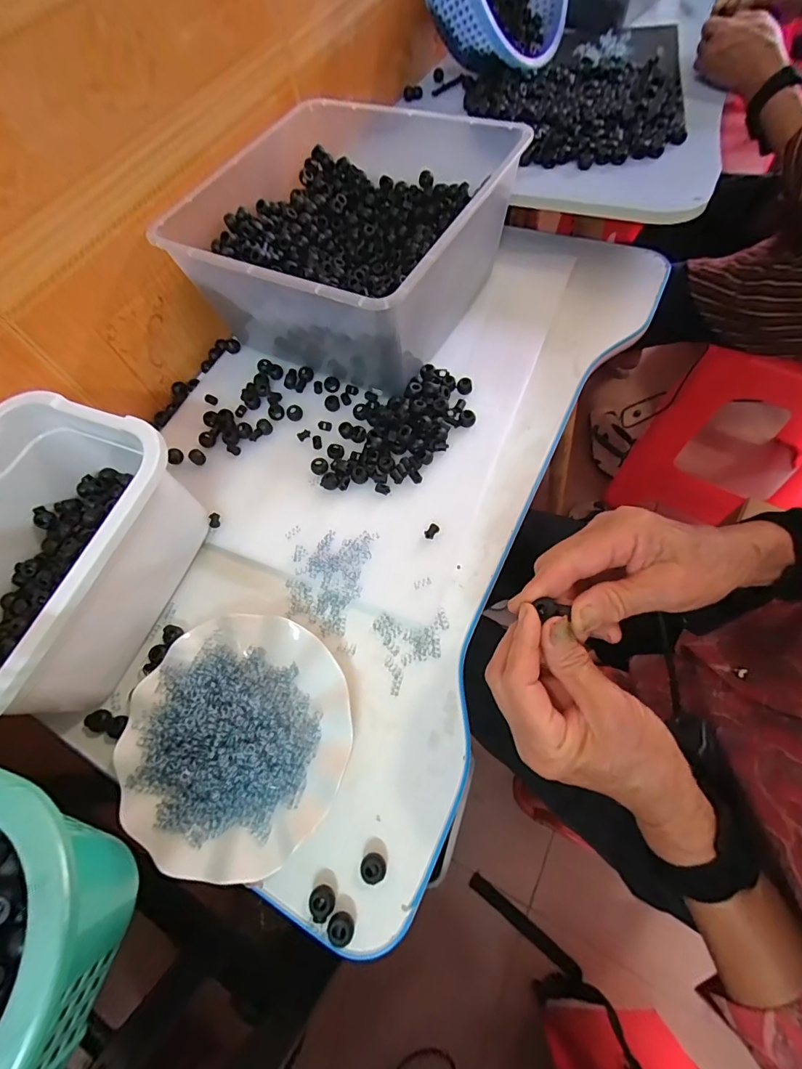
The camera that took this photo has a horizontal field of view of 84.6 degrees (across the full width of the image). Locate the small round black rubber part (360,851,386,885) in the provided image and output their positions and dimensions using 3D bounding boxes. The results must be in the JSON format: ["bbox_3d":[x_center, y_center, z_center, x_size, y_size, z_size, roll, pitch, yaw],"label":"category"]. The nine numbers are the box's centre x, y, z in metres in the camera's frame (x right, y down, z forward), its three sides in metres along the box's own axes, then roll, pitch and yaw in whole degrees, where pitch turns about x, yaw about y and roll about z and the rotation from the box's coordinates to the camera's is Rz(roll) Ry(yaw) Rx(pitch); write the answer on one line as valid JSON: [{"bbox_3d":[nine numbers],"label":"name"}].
[{"bbox_3d":[-0.019,0.234,0.309,0.017,0.010,0.017,-3,63,6],"label":"small round black rubber part"}]

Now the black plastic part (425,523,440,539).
[{"bbox_3d":[0.029,-0.003,0.412,0.010,0.009,0.016,29,70,20],"label":"black plastic part"}]

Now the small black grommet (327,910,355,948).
[{"bbox_3d":[-0.040,0.265,0.295,0.018,0.009,0.017,-3,63,6],"label":"small black grommet"}]

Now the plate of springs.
[{"bbox_3d":[-0.130,0.154,0.344,0.178,0.024,0.177,-3,63,6],"label":"plate of springs"}]

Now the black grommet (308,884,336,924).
[{"bbox_3d":[-0.055,0.254,0.304,0.017,0.011,0.017,-3,63,6],"label":"black grommet"}]

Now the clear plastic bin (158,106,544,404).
[{"bbox_3d":[-0.052,-0.342,0.505,0.302,0.135,0.331,26,70,15],"label":"clear plastic bin"}]

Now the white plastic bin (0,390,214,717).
[{"bbox_3d":[-0.302,0.021,0.374,0.191,0.110,0.246,16,68,12],"label":"white plastic bin"}]

